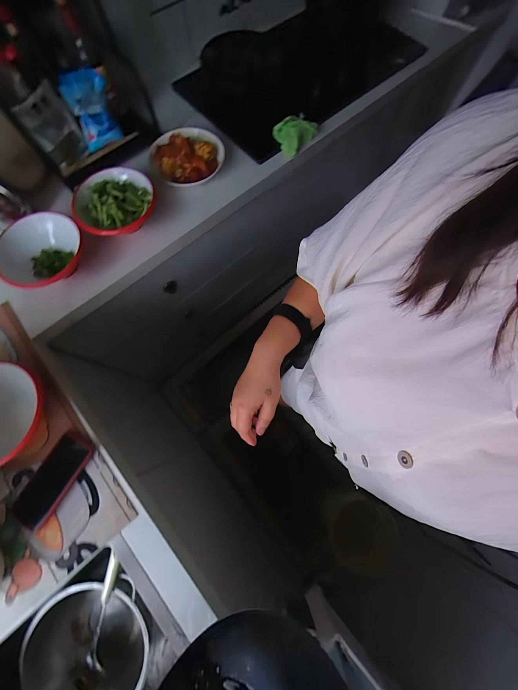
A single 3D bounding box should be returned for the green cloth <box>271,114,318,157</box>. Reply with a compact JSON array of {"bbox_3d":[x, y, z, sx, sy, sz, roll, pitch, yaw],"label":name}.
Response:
[{"bbox_3d":[0.097,-0.612,0.724,0.095,0.072,0.132,37,77,10],"label":"green cloth"}]

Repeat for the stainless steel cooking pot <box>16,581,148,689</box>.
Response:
[{"bbox_3d":[-0.343,0.631,0.554,0.239,0.125,0.226,0,74,0],"label":"stainless steel cooking pot"}]

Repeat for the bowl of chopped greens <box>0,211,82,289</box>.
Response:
[{"bbox_3d":[-0.515,-0.210,0.596,0.167,0.067,0.181,0,74,0],"label":"bowl of chopped greens"}]

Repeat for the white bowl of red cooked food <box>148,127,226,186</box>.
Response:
[{"bbox_3d":[-0.196,-0.518,0.711,0.198,0.044,0.179,-13,74,-3],"label":"white bowl of red cooked food"}]

